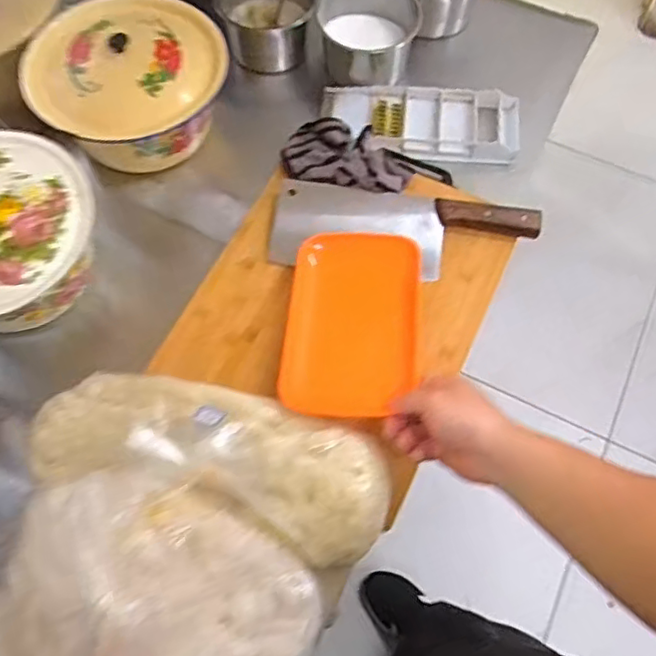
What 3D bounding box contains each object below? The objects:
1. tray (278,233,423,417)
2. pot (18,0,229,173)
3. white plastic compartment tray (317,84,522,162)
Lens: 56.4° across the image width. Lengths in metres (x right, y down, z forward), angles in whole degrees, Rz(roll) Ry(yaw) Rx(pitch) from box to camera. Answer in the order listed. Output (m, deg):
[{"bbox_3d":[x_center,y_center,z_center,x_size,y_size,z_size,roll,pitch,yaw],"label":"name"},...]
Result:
[{"bbox_3d":[0.028,-0.006,0.626,0.136,0.036,0.203,3,63,5],"label":"tray"},{"bbox_3d":[-0.237,-0.284,0.749,0.209,0.133,0.225,32,68,13],"label":"pot"},{"bbox_3d":[0.117,-0.262,0.782,0.244,0.034,0.099,6,65,2],"label":"white plastic compartment tray"}]

